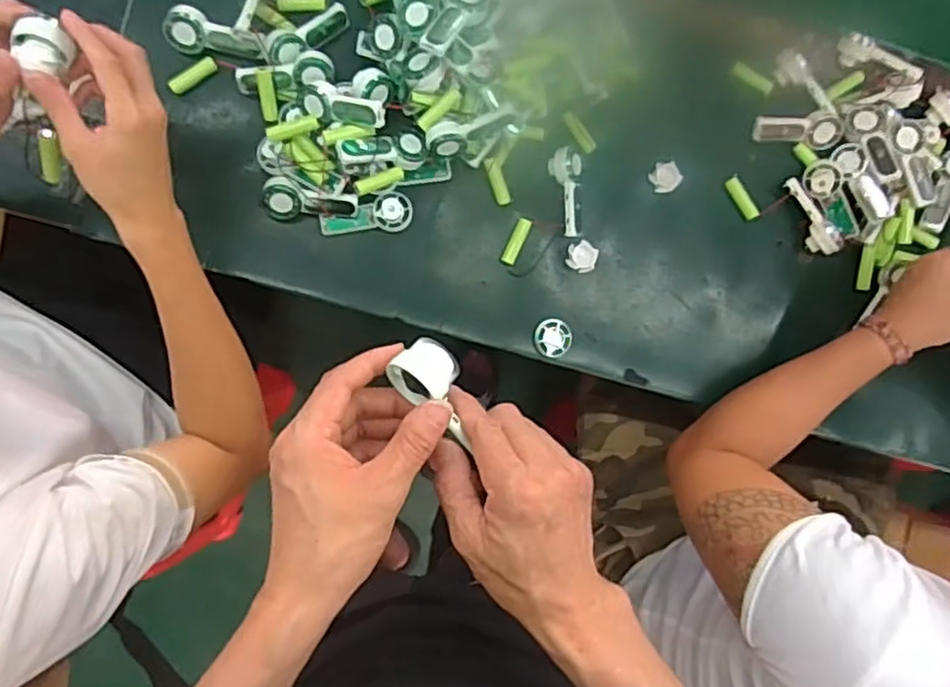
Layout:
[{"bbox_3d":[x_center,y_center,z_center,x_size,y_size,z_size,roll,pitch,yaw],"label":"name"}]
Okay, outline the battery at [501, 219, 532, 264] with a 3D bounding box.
[{"bbox_3d":[0.045,-0.109,0.738,0.015,0.015,0.050,24,96,-7],"label":"battery"}]

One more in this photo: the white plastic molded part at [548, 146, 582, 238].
[{"bbox_3d":[0.100,-0.159,0.731,0.036,0.028,0.091,-13,109,-7],"label":"white plastic molded part"}]

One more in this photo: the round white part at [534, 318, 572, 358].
[{"bbox_3d":[0.085,-0.006,0.745,0.041,0.008,0.040,0,90,-8],"label":"round white part"}]

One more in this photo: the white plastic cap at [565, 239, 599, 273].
[{"bbox_3d":[0.114,-0.094,0.744,0.031,0.015,0.033,0,90,-8],"label":"white plastic cap"}]

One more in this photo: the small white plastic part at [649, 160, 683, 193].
[{"bbox_3d":[0.205,-0.180,0.750,0.032,0.012,0.031,0,90,-8],"label":"small white plastic part"}]

